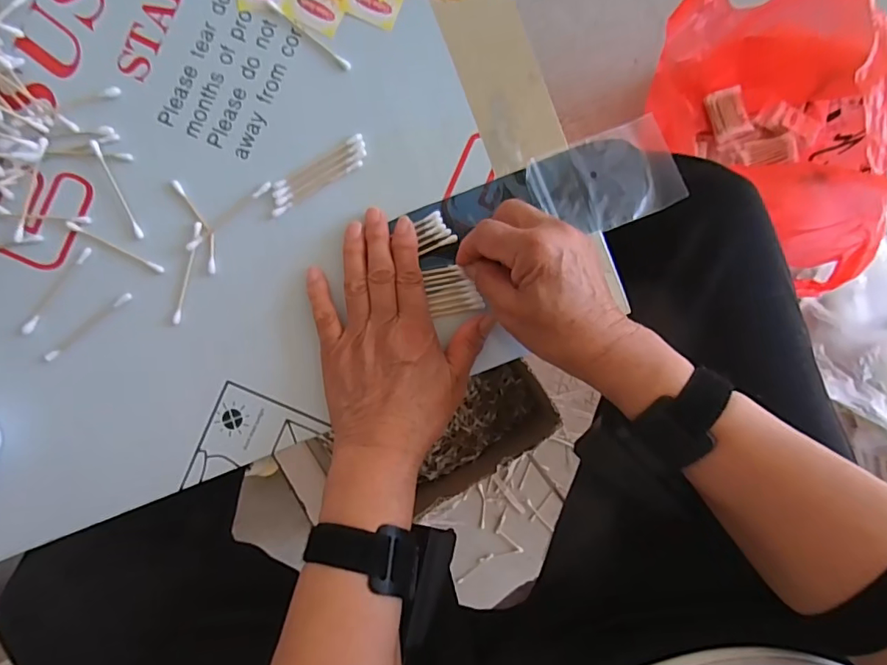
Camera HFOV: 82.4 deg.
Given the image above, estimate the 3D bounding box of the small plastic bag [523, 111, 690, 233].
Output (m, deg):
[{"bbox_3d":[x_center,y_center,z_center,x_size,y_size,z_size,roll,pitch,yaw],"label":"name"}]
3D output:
[{"bbox_3d":[0.115,-0.109,0.363,0.099,0.013,0.066,-22,91,-2],"label":"small plastic bag"}]

